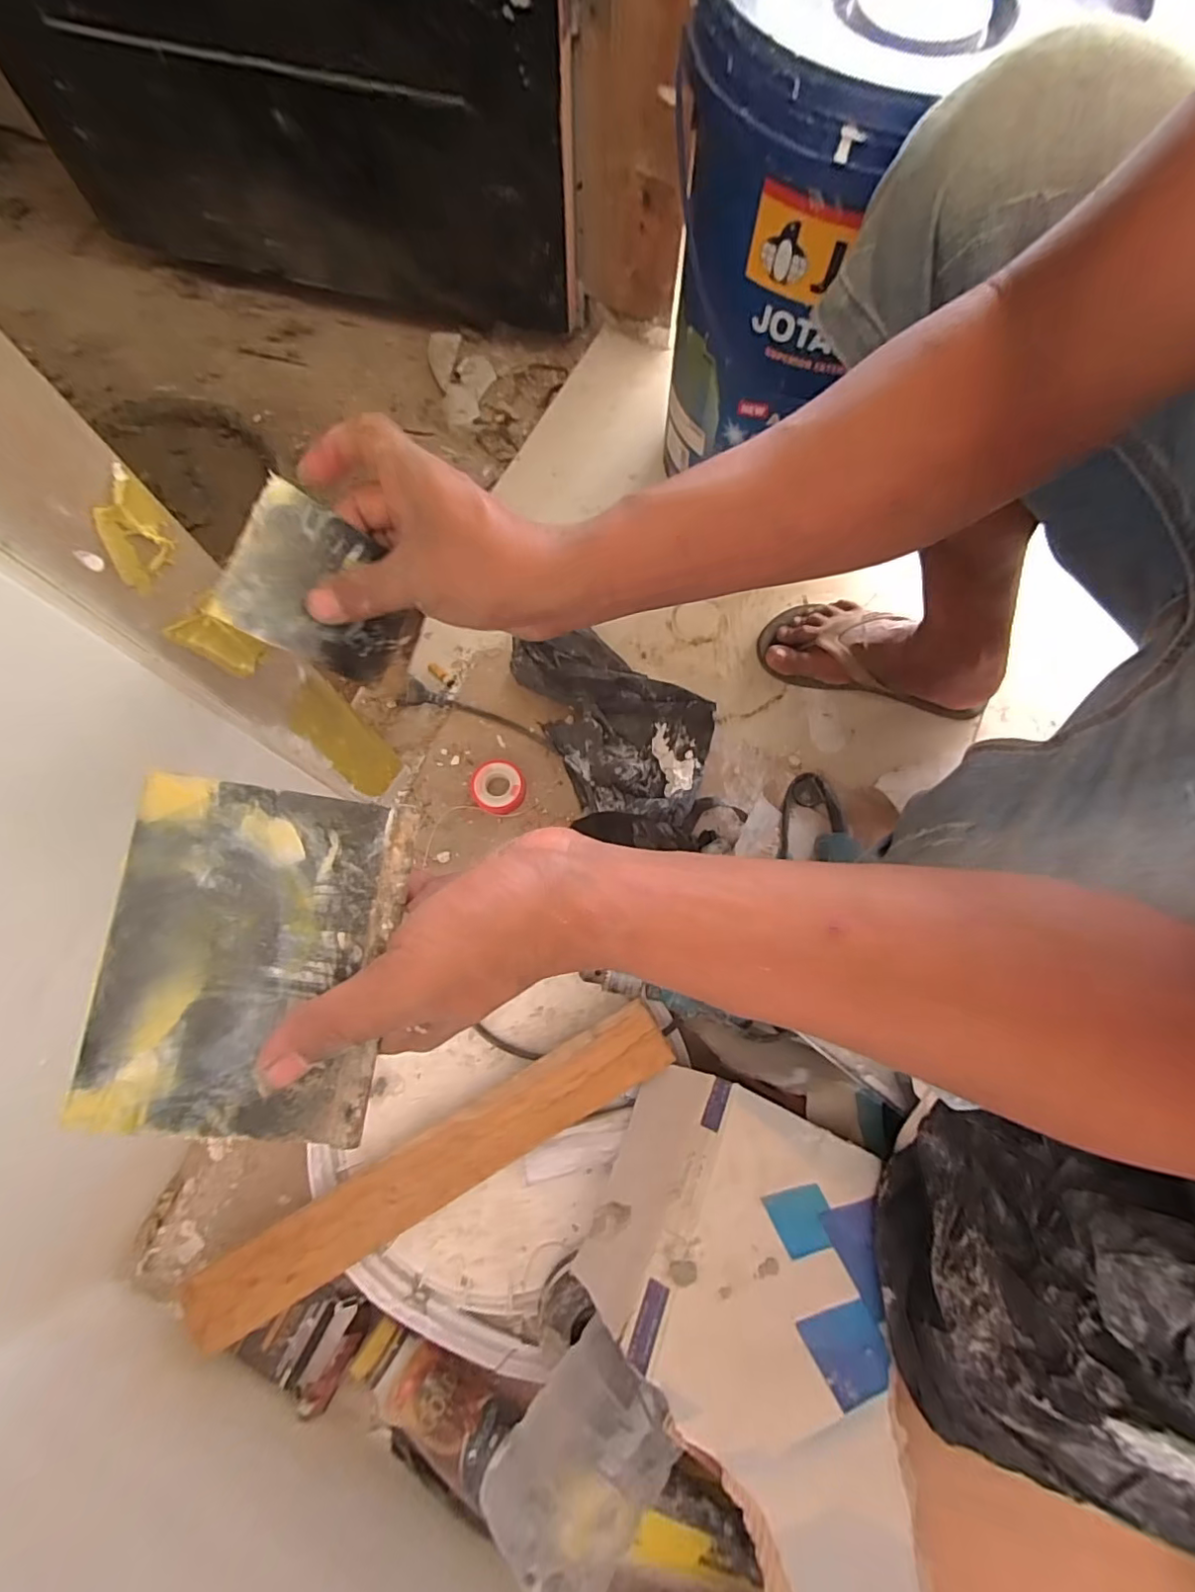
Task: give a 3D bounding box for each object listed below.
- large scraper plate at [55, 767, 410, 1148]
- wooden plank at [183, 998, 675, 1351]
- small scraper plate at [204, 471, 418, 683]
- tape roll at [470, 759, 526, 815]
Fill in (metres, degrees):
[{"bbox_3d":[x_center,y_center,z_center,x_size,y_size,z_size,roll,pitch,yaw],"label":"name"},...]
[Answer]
[{"bbox_3d":[-0.119,0.056,0.196,0.089,0.004,0.117,9,83,-12],"label":"large scraper plate"},{"bbox_3d":[-0.129,0.303,0.461,0.416,0.012,0.062,-30,77,-6],"label":"wooden plank"},{"bbox_3d":[-0.135,-0.104,0.286,0.083,0.004,0.077,25,71,-37],"label":"small scraper plate"},{"bbox_3d":[-0.103,-0.010,0.586,0.057,0.021,0.053,0,73,-1],"label":"tape roll"}]

